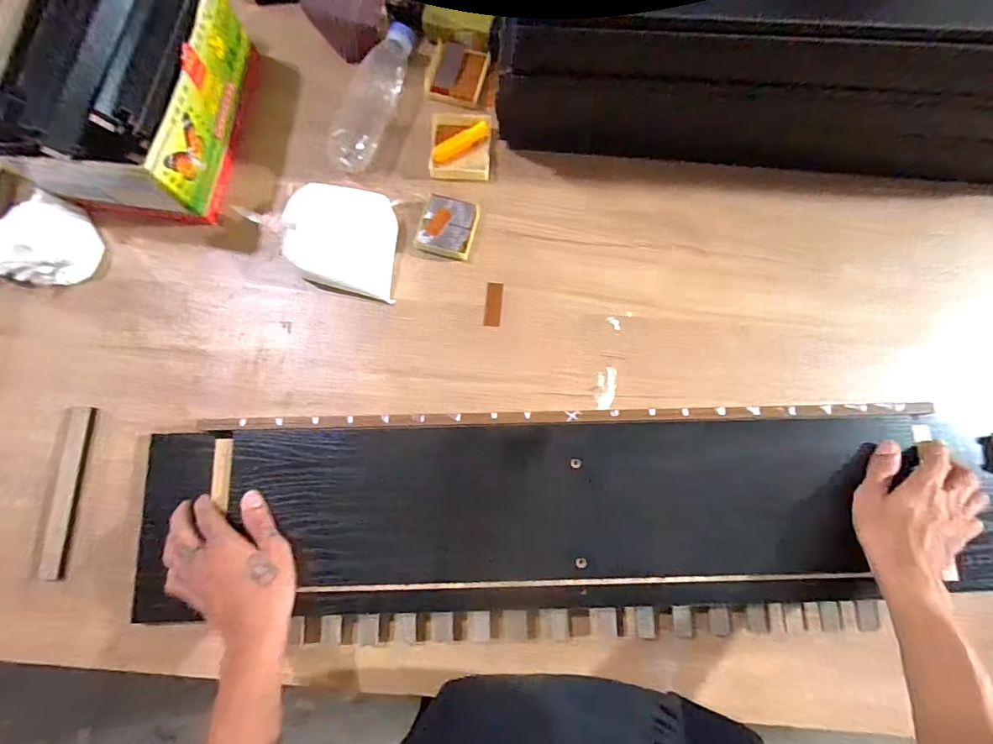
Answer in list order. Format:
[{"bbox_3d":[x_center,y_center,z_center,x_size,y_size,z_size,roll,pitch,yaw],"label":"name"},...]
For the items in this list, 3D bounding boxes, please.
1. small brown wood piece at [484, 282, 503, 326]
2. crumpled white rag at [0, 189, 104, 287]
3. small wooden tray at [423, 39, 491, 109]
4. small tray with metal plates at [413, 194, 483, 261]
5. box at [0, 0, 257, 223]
[{"bbox_3d":[-0.003,-0.078,0.545,0.018,0.009,0.050,4,79,1],"label":"small brown wood piece"},{"bbox_3d":[-0.532,-0.154,0.545,0.125,0.036,0.108,21,80,5],"label":"crumpled white rag"},{"bbox_3d":[-0.049,-0.375,0.590,0.073,0.011,0.085,14,79,3],"label":"small wooden tray"},{"bbox_3d":[-0.056,-0.172,0.549,0.065,0.019,0.071,15,79,4],"label":"small tray with metal plates"},{"bbox_3d":[-0.420,-0.317,0.517,0.215,0.153,0.235,8,79,2],"label":"box"}]

